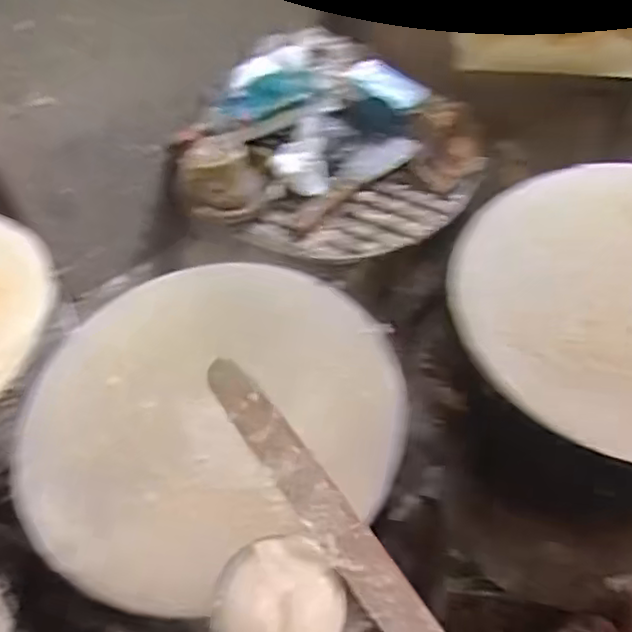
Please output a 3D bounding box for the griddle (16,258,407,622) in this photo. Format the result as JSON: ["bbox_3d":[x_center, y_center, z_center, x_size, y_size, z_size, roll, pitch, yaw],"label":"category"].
[{"bbox_3d":[-0.100,0.091,0.644,0.353,0.063,0.322,-3,53,4],"label":"griddle"}]

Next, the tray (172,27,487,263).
[{"bbox_3d":[0.035,-0.233,0.906,0.352,0.060,0.362,3,68,-7],"label":"tray"}]

